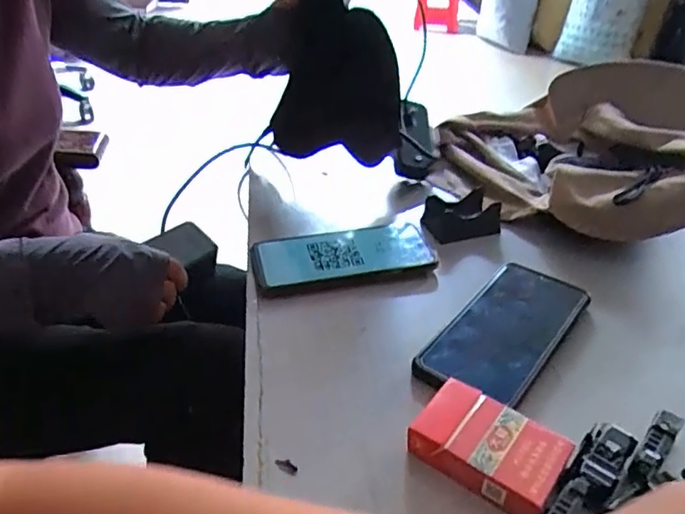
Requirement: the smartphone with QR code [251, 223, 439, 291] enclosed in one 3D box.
[{"bbox_3d":[0.000,-0.005,0.537,0.164,0.014,0.075,-8,40,-8],"label":"smartphone with QR code"}]

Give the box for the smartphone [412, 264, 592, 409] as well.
[{"bbox_3d":[0.130,0.057,0.456,0.078,0.016,0.170,26,41,30],"label":"smartphone"}]

